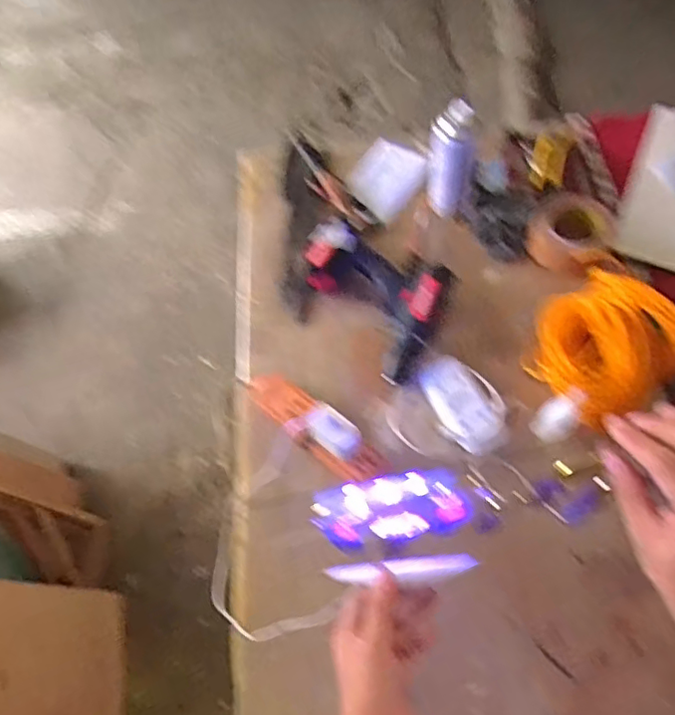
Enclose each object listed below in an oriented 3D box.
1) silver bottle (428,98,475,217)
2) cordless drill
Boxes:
[{"bbox_3d":[0.173,-0.290,0.875,0.056,0.168,0.057,-6,60,-1],"label":"silver bottle"},{"bbox_3d":[0.029,-0.089,0.834,0.242,0.073,0.193,22,63,14],"label":"cordless drill"}]

